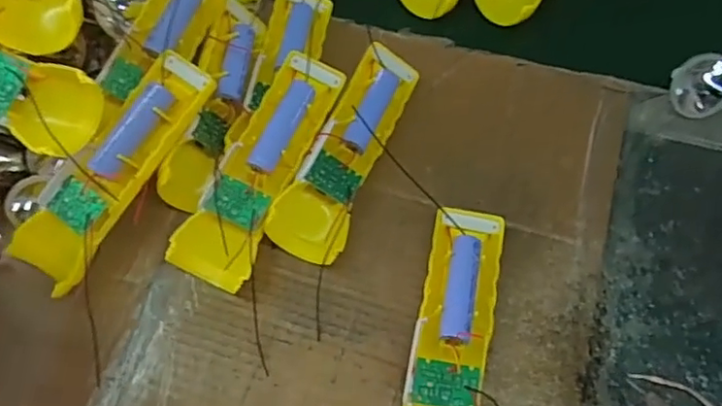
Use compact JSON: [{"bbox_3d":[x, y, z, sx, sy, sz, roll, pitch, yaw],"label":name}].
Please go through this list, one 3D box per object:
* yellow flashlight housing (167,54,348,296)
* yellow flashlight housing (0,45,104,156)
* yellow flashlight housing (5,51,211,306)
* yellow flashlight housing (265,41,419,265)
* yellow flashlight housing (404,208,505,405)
[{"bbox_3d":[-0.060,-0.023,0.367,0.050,0.024,0.155,31,76,-2],"label":"yellow flashlight housing"},{"bbox_3d":[-0.235,-0.074,0.340,0.154,0.042,0.049,22,68,-5],"label":"yellow flashlight housing"},{"bbox_3d":[-0.148,-0.020,0.351,0.051,0.024,0.157,38,89,14],"label":"yellow flashlight housing"},{"bbox_3d":[-0.005,-0.036,0.385,0.045,0.030,0.153,25,69,9],"label":"yellow flashlight housing"},{"bbox_3d":[0.052,0.076,0.336,0.047,0.029,0.160,9,64,7],"label":"yellow flashlight housing"}]

